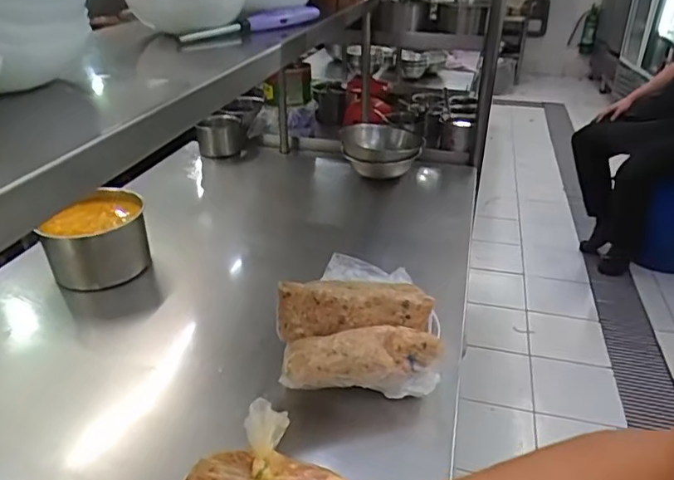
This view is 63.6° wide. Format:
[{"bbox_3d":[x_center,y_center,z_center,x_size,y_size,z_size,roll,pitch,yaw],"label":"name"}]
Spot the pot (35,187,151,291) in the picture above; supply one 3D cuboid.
[{"bbox_3d":[-0.466,-0.002,1.057,0.176,0.134,0.146,-13,32,-24],"label":"pot"}]

